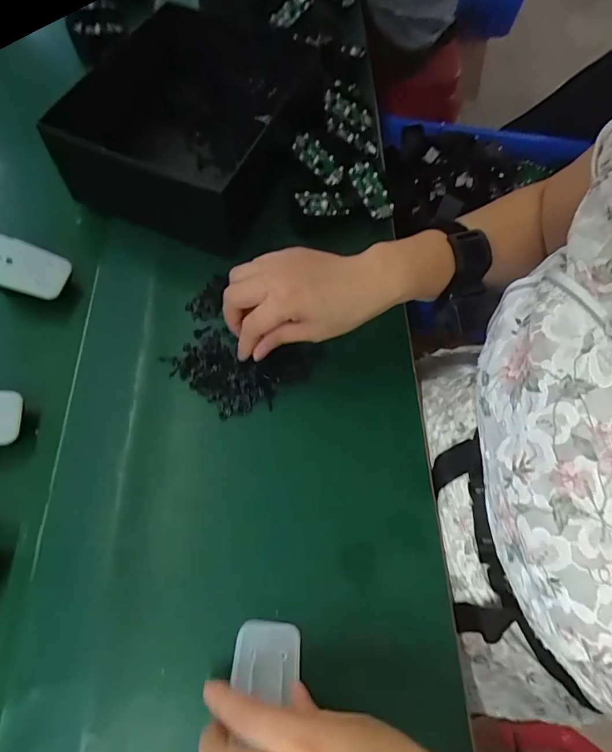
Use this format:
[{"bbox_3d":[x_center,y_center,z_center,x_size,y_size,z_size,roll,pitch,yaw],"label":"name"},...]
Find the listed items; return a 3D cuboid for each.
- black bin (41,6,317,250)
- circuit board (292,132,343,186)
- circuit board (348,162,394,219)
[{"bbox_3d":[-0.120,-0.250,0.447,0.192,0.108,0.209,14,65,4],"label":"black bin"},{"bbox_3d":[0.014,-0.239,0.480,0.063,0.007,0.031,44,78,-14],"label":"circuit board"},{"bbox_3d":[0.071,-0.199,0.468,0.030,0.008,0.063,-37,101,-18],"label":"circuit board"}]

